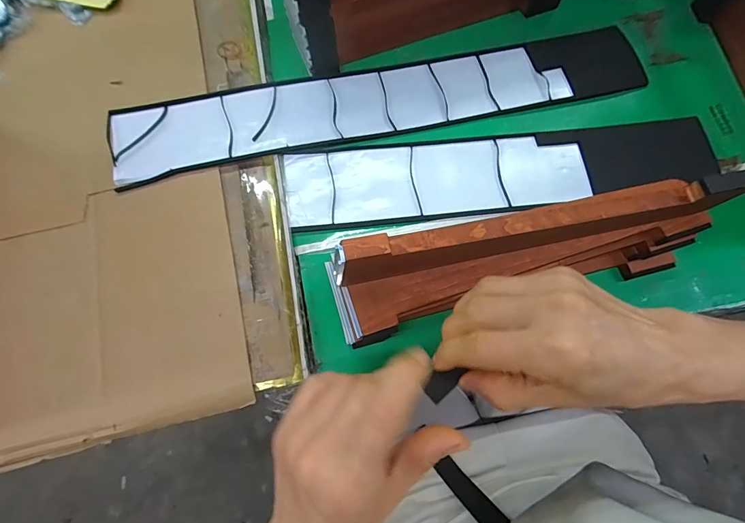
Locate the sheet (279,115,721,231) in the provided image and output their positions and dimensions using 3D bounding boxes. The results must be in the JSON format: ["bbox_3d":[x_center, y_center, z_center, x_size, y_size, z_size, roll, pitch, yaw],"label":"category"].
[{"bbox_3d":[0.148,-0.105,0.434,0.485,0.005,0.092,-6,74,-3],"label":"sheet"}]

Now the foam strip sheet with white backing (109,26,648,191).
[{"bbox_3d":[0.021,-0.198,0.456,0.634,0.009,0.093,-13,75,-5],"label":"foam strip sheet with white backing"}]

